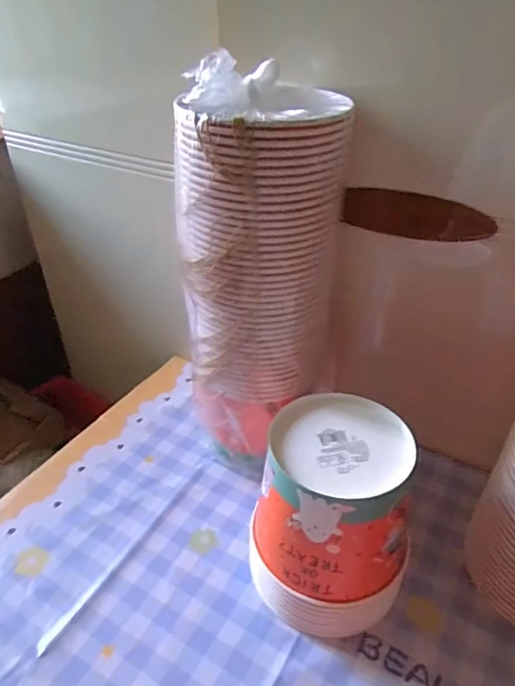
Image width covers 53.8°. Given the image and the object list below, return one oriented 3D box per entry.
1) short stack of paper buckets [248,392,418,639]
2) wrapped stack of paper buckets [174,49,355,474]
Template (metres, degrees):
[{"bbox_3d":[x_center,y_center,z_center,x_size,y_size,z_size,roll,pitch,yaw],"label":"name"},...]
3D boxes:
[{"bbox_3d":[0.077,0.171,0.505,0.133,0.187,0.136,10,36,13],"label":"short stack of paper buckets"},{"bbox_3d":[0.001,-0.057,0.568,0.160,0.425,0.139,-4,36,-5],"label":"wrapped stack of paper buckets"}]

